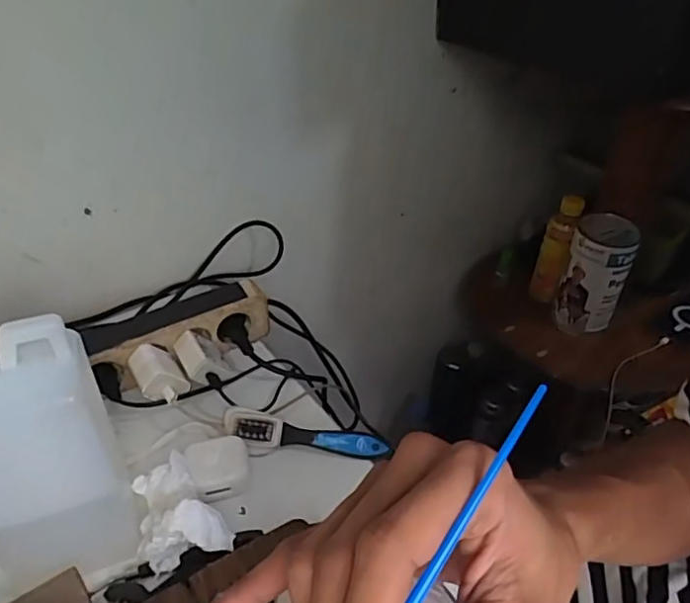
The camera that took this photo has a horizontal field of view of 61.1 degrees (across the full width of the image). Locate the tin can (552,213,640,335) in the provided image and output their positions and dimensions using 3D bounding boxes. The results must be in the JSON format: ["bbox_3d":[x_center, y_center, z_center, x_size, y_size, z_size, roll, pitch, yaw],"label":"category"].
[{"bbox_3d":[0.369,-0.037,0.868,0.083,0.166,0.081,0,37,0],"label":"tin can"}]

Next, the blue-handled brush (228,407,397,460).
[{"bbox_3d":[-0.034,0.118,0.512,0.144,0.027,0.028,10,-5,3],"label":"blue-handled brush"}]

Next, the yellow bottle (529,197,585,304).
[{"bbox_3d":[0.324,-0.072,0.909,0.048,0.181,0.044,13,39,17],"label":"yellow bottle"}]

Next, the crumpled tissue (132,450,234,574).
[{"bbox_3d":[-0.122,0.149,0.428,0.061,0.036,0.083,-13,39,-16],"label":"crumpled tissue"}]

